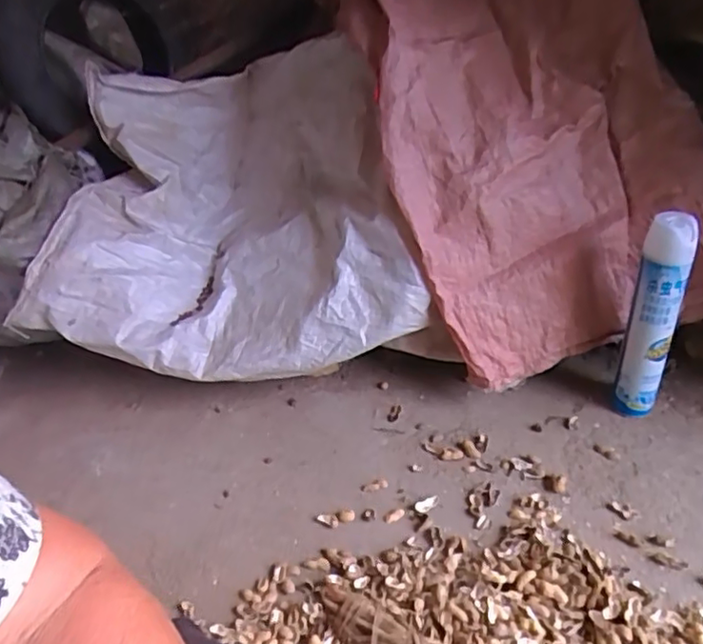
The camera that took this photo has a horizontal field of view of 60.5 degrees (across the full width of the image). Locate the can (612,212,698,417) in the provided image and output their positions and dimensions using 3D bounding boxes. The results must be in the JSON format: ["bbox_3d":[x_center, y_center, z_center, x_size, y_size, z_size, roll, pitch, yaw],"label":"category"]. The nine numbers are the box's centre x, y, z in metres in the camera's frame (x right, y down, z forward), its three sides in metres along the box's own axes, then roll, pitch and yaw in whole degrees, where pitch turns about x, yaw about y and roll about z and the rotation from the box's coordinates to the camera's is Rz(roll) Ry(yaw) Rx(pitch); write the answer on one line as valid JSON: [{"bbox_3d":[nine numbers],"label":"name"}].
[{"bbox_3d":[0.471,0.002,0.943,0.070,0.340,0.058,12,37,27],"label":"can"}]

